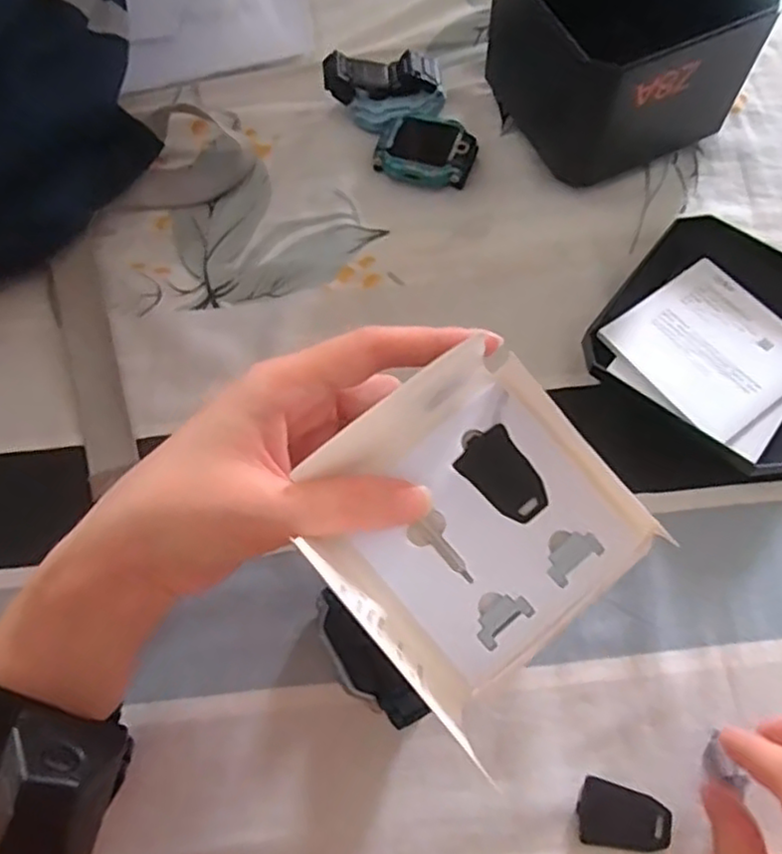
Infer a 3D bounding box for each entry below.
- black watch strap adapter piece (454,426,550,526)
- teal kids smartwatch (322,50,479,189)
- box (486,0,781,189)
[{"bbox_3d":[0.040,0.019,0.244,0.021,0.004,0.033,-34,87,-4],"label":"black watch strap adapter piece"},{"bbox_3d":[0.008,-0.173,0.390,0.061,0.028,0.088,-22,69,-6],"label":"teal kids smartwatch"},{"bbox_3d":[0.117,-0.190,0.357,0.099,0.086,0.091,-24,69,-7],"label":"box"}]

